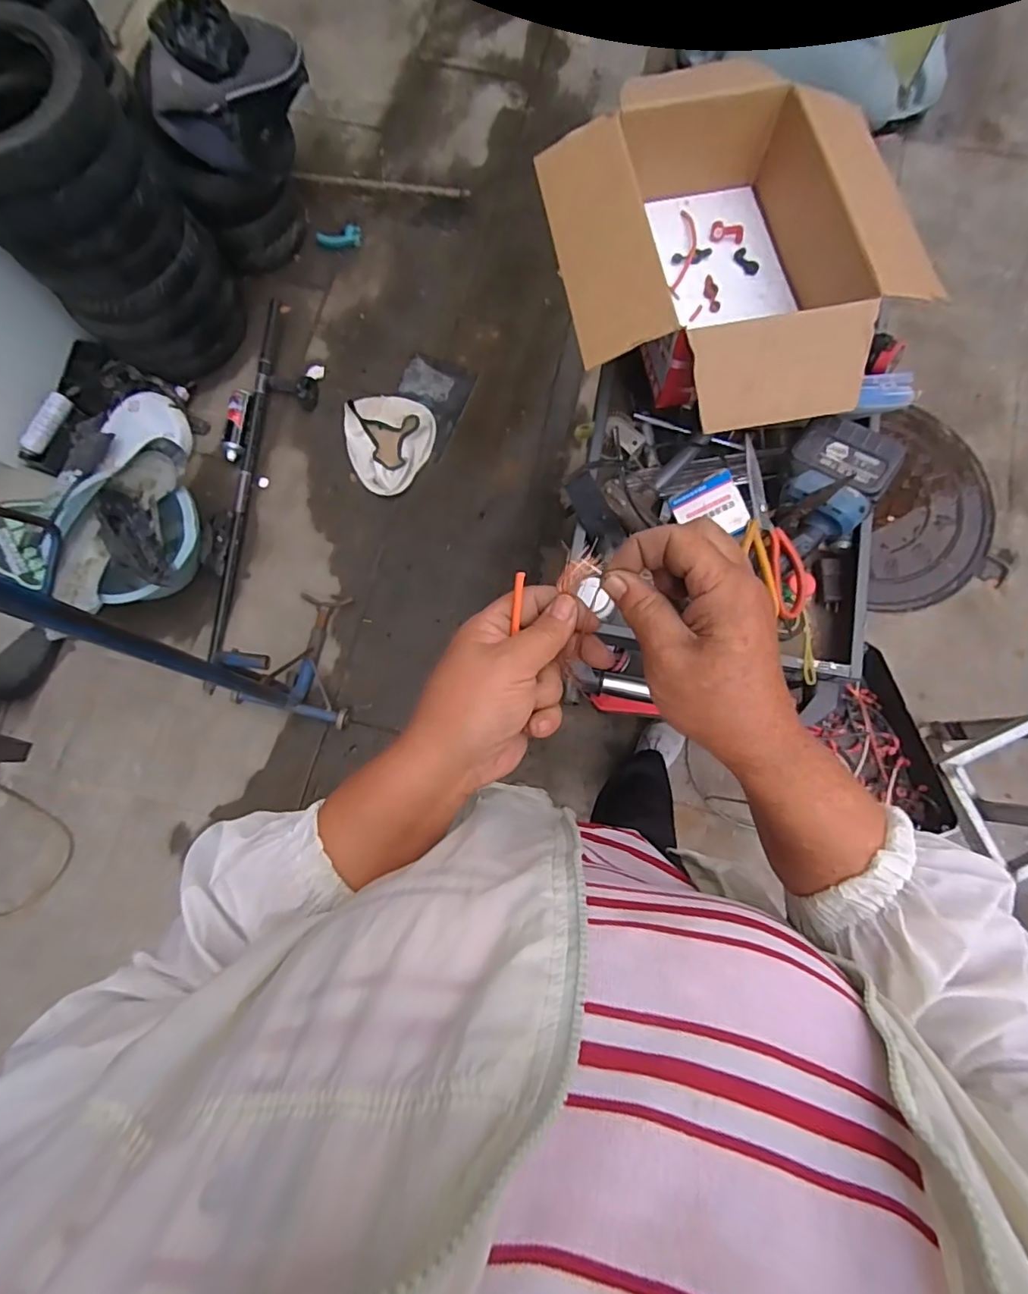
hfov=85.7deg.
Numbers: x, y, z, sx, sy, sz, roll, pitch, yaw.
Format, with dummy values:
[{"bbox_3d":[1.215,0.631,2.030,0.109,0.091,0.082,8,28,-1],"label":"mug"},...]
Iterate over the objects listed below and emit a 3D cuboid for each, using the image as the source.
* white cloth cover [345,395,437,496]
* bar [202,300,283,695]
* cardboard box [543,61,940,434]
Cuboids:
[{"bbox_3d":[-0.331,-0.561,1.488,0.235,0.067,0.287,-13,78,-2],"label":"white cloth cover"},{"bbox_3d":[-0.711,-0.433,1.465,0.041,0.031,1.096,3,78,2],"label":"bar"},{"bbox_3d":[0.253,-0.434,0.649,0.390,0.118,0.400,-10,78,-1],"label":"cardboard box"}]

